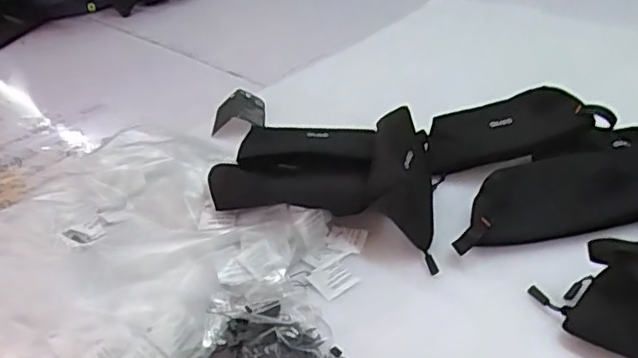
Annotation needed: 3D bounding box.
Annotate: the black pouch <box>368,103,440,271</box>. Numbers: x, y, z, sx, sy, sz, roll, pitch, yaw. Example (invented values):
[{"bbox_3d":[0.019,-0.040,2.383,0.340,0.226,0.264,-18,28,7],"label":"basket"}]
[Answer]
[{"bbox_3d":[0.095,-0.001,0.709,0.067,0.076,0.229,-2,34,9],"label":"black pouch"}]

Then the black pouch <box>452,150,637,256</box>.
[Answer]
[{"bbox_3d":[0.248,0.020,0.681,0.216,0.040,0.096,-10,34,-3],"label":"black pouch"}]

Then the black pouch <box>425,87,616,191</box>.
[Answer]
[{"bbox_3d":[0.240,-0.064,0.762,0.213,0.049,0.109,-15,30,16],"label":"black pouch"}]

